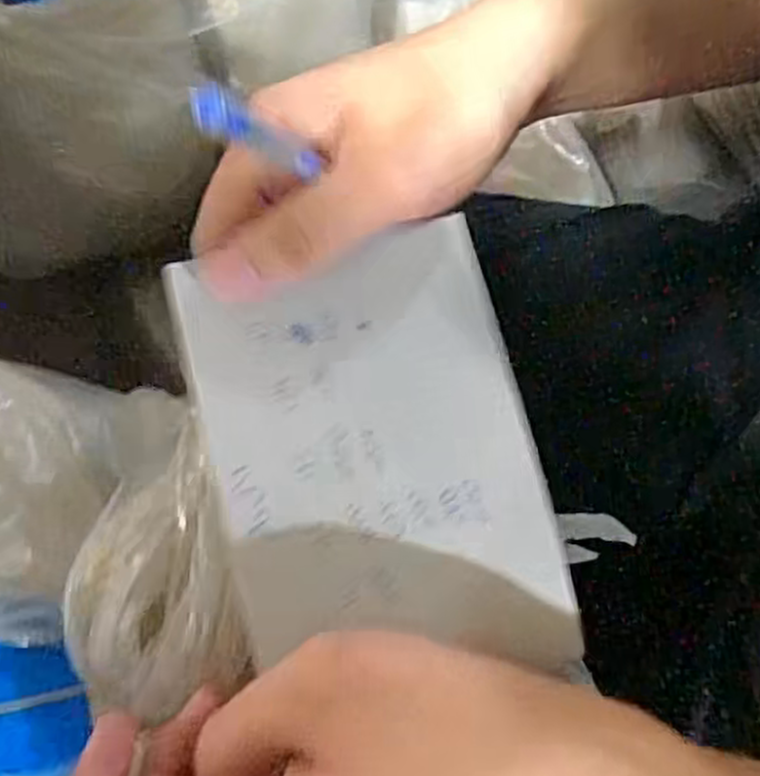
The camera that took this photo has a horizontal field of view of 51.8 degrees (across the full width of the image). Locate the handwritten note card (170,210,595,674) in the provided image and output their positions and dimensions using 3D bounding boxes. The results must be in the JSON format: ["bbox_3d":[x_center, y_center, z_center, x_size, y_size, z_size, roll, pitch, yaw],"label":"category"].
[{"bbox_3d":[-0.001,0.023,0.245,0.100,0.006,0.138,-14,83,-15],"label":"handwritten note card"}]

